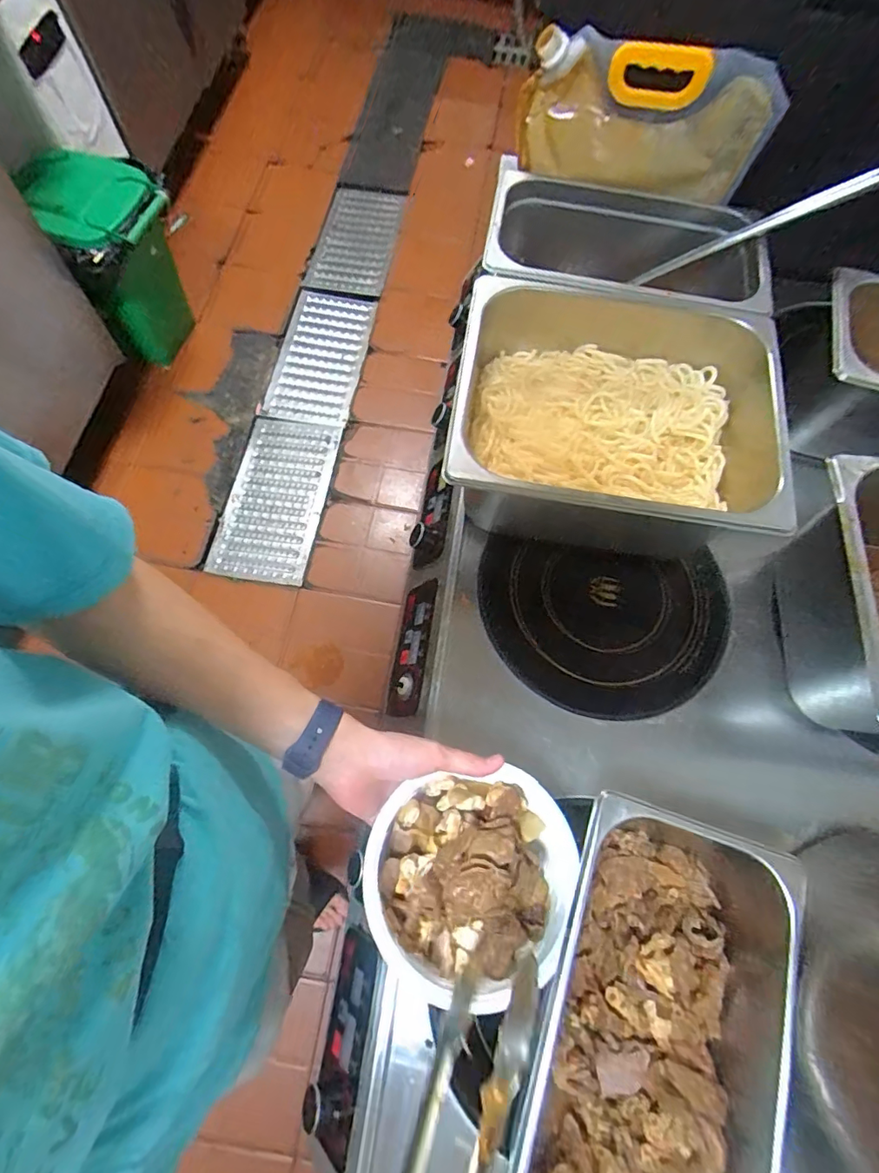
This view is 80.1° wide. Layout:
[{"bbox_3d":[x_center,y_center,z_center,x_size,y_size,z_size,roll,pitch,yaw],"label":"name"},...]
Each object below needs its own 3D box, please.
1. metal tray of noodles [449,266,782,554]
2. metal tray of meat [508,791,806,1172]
[{"bbox_3d":[0.192,-0.169,0.565,0.348,0.129,0.262,8,69,1],"label":"metal tray of noodles"},{"bbox_3d":[0.165,0.347,0.402,0.178,0.084,0.313,18,69,5],"label":"metal tray of meat"}]

